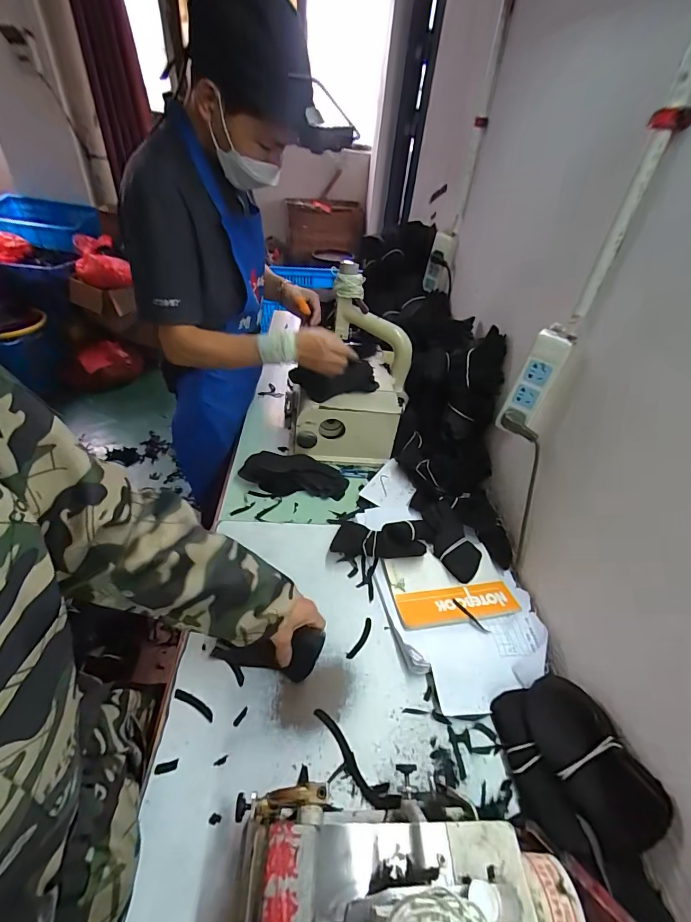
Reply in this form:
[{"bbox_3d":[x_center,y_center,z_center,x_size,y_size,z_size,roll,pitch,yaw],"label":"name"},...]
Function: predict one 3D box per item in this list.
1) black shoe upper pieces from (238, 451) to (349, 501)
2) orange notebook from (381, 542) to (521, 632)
[{"bbox_3d":[-0.107,0.026,0.816,0.221,0.047,0.104,10,41,4],"label":"black shoe upper pieces"},{"bbox_3d":[0.176,0.212,0.647,0.198,0.014,0.130,-4,42,-11],"label":"orange notebook"}]

